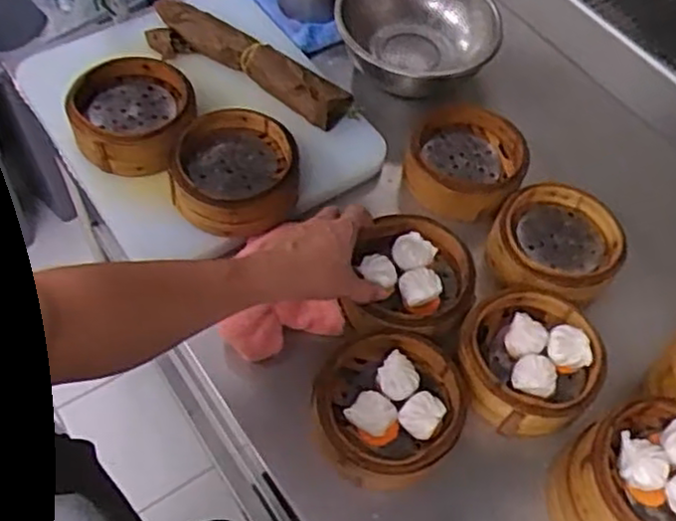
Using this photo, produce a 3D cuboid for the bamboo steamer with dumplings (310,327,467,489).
[{"bbox_3d":[0.051,0.147,0.716,0.140,0.070,0.150,36,61,17],"label":"bamboo steamer with dumplings"}]

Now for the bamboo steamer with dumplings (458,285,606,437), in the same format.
[{"bbox_3d":[0.198,0.101,0.754,0.142,0.062,0.151,29,59,13],"label":"bamboo steamer with dumplings"}]

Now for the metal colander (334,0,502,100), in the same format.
[{"bbox_3d":[0.104,-0.315,0.980,0.205,0.068,0.209,-12,59,-12],"label":"metal colander"}]

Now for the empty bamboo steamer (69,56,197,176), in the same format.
[{"bbox_3d":[-0.242,-0.174,0.855,0.144,0.048,0.158,0,57,-5],"label":"empty bamboo steamer"}]

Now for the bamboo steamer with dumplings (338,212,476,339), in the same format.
[{"bbox_3d":[0.080,0.015,0.784,0.126,0.046,0.149,5,57,-2],"label":"bamboo steamer with dumplings"}]

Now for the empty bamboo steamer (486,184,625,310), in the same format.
[{"bbox_3d":[0.248,-0.017,0.829,0.143,0.045,0.146,37,62,18],"label":"empty bamboo steamer"}]

